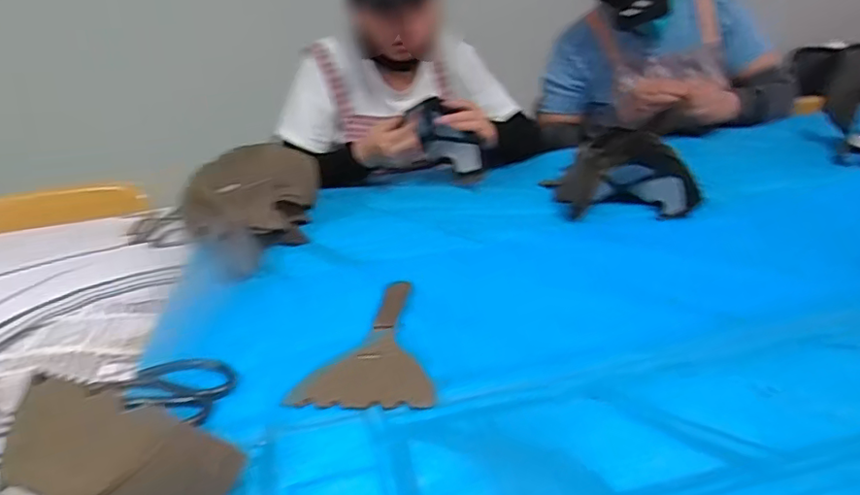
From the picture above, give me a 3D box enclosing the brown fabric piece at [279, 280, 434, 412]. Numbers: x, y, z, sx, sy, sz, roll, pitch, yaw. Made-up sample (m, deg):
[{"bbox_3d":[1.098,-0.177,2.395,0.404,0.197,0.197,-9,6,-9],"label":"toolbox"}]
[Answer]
[{"bbox_3d":[-0.049,0.084,0.541,0.113,0.016,0.174,-3,23,6],"label":"brown fabric piece"}]

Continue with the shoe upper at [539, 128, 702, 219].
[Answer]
[{"bbox_3d":[0.234,-0.081,0.708,0.097,0.095,0.148,-19,26,-28],"label":"shoe upper"}]

